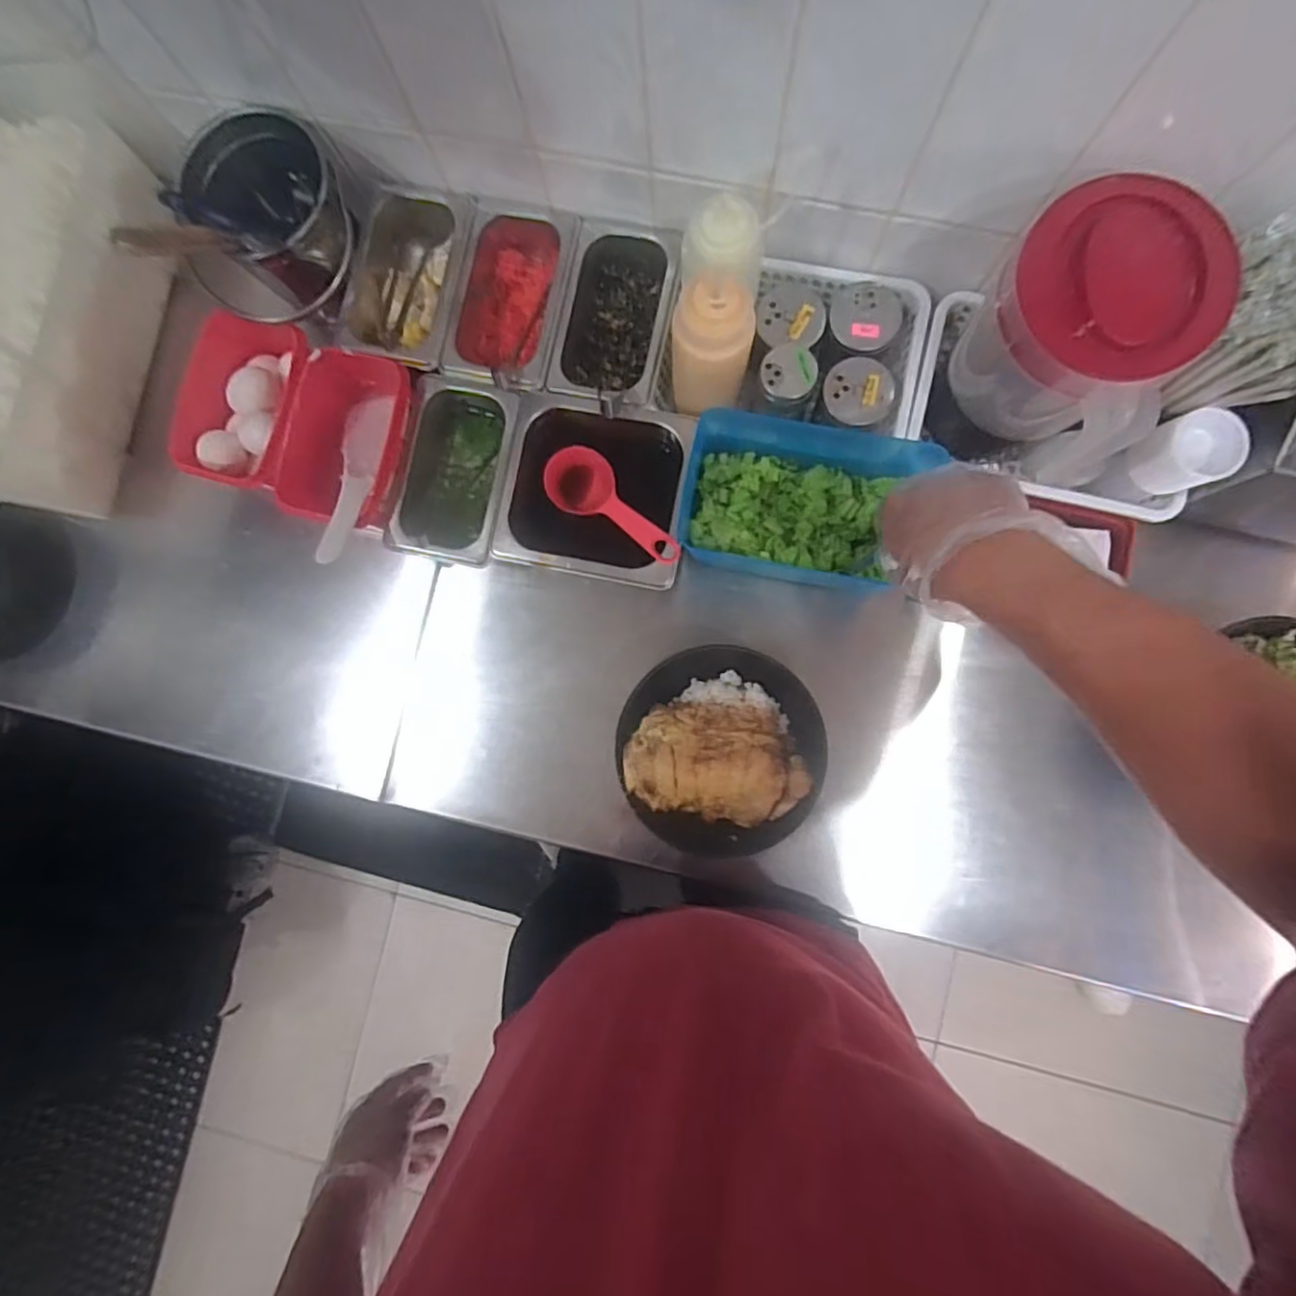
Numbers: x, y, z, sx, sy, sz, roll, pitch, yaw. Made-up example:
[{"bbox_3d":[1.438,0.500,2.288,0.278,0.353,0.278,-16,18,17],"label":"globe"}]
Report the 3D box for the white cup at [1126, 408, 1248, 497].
[{"bbox_3d":[0.430,-0.154,0.517,0.053,0.048,0.055,0,87,3],"label":"white cup"}]

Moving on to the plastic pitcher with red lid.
[{"bbox_3d":[0.323,-0.234,0.496,0.116,0.158,0.150,-37,86,1],"label":"plastic pitcher with red lid"}]

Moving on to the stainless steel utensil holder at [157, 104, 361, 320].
[{"bbox_3d":[-0.348,-0.395,0.600,0.156,0.111,0.142,0,87,3],"label":"stainless steel utensil holder"}]

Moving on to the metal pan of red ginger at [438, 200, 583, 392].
[{"bbox_3d":[-0.132,-0.340,0.641,0.105,0.073,0.189,11,88,4],"label":"metal pan of red ginger"}]

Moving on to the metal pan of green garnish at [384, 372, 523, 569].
[{"bbox_3d":[-0.183,-0.166,0.640,0.101,0.069,0.174,13,88,4],"label":"metal pan of green garnish"}]

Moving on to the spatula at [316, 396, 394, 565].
[{"bbox_3d":[-0.281,-0.158,0.614,0.048,0.025,0.194,1,62,3],"label":"spatula"}]

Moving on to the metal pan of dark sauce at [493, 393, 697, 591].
[{"bbox_3d":[-0.047,-0.152,0.635,0.171,0.081,0.174,10,88,4],"label":"metal pan of dark sauce"}]

